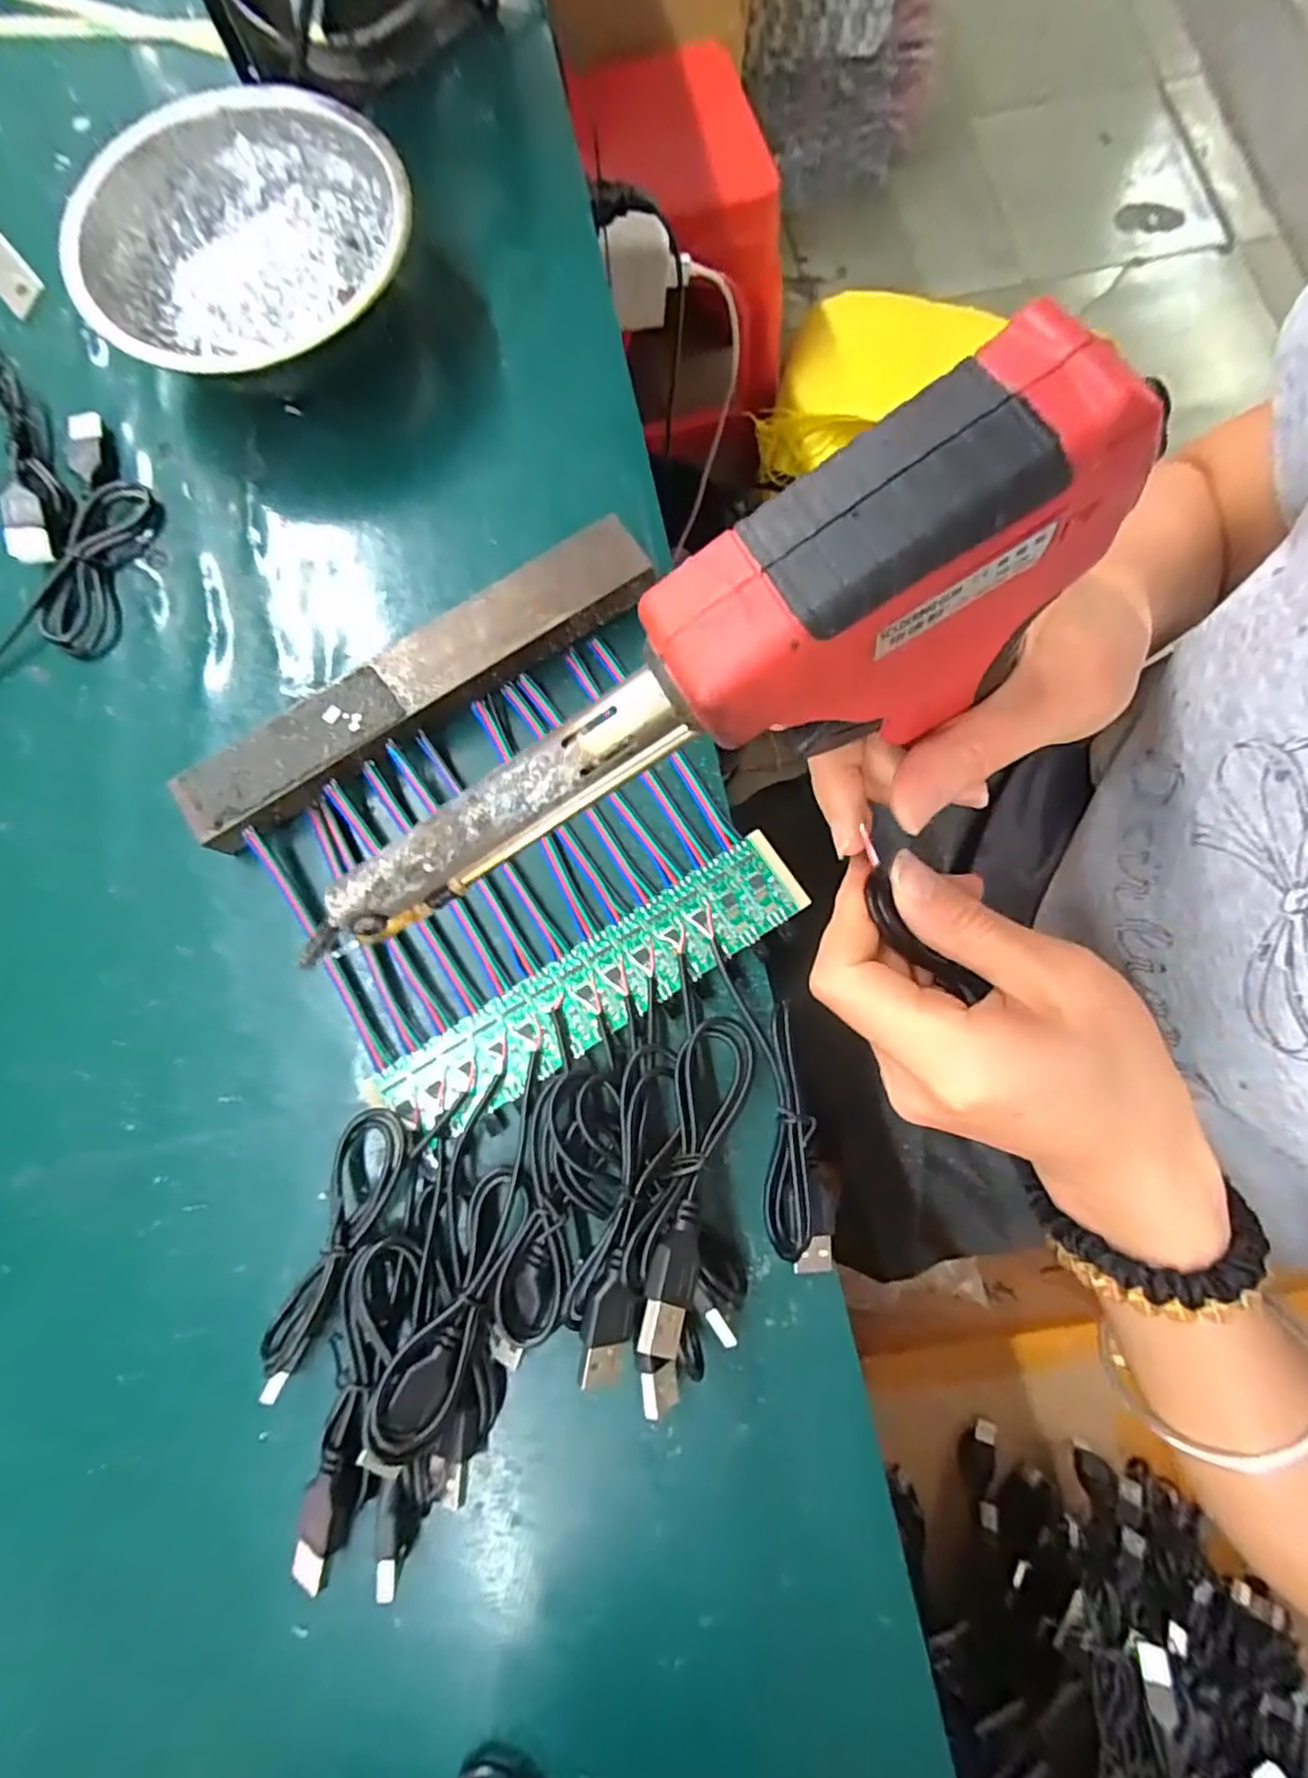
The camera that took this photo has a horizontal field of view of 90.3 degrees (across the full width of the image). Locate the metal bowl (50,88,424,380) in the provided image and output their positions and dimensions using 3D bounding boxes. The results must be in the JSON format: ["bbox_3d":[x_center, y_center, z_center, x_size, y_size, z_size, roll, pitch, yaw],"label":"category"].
[{"bbox_3d":[-0.166,-0.265,0.276,0.130,0.044,0.127,0,79,1],"label":"metal bowl"}]

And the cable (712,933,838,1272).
[{"bbox_3d":[0.040,0.066,0.213,0.021,0.019,0.101,-10,79,-1],"label":"cable"}]

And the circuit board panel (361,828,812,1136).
[{"bbox_3d":[-0.021,0.035,0.228,0.160,0.005,0.033,-32,80,-5],"label":"circuit board panel"}]

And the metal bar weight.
[{"bbox_3d":[-0.085,-0.074,0.242,0.184,0.022,0.030,-33,80,-5],"label":"metal bar weight"}]

